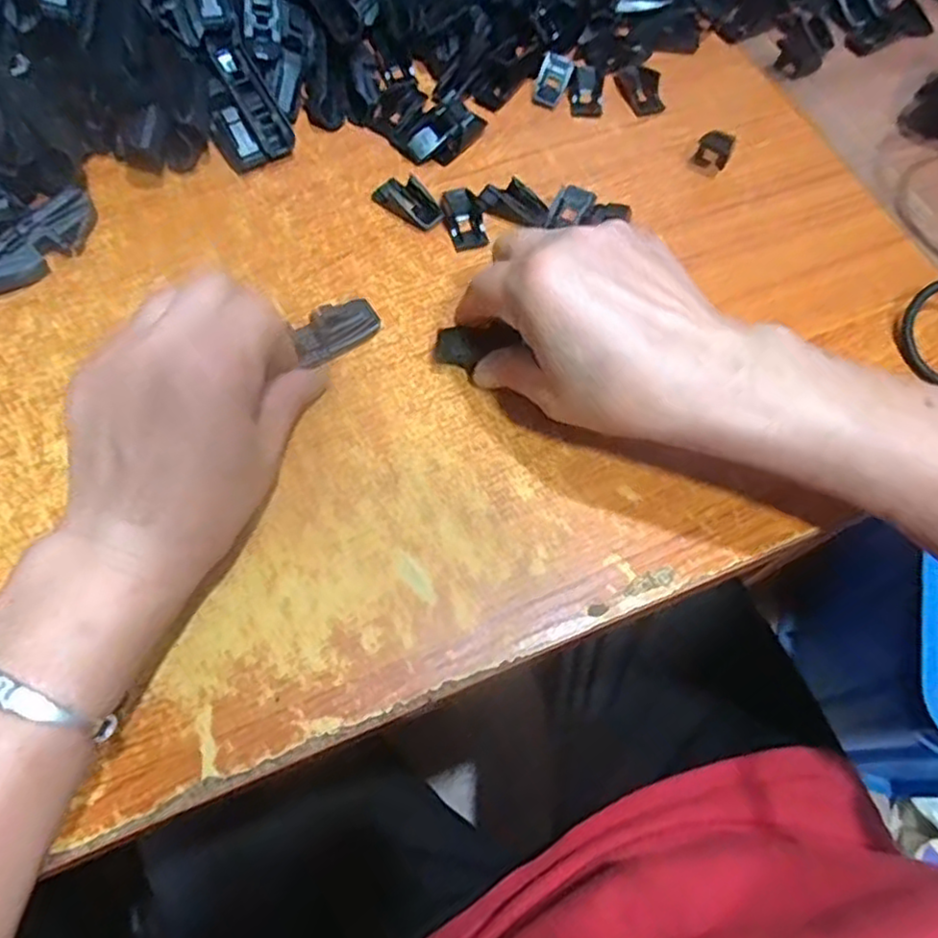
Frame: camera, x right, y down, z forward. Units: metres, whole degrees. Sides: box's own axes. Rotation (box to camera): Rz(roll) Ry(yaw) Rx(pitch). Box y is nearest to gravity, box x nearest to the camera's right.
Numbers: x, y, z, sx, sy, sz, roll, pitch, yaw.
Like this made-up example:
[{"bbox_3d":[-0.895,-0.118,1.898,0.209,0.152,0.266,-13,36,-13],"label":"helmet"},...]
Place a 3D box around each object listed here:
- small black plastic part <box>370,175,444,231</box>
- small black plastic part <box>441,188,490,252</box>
[{"bbox_3d":[-0.034,-0.150,0.381,0.042,0.013,0.019,38,70,15],"label":"small black plastic part"},{"bbox_3d":[-0.003,-0.140,0.382,0.019,0.005,0.040,-15,66,-8],"label":"small black plastic part"}]

